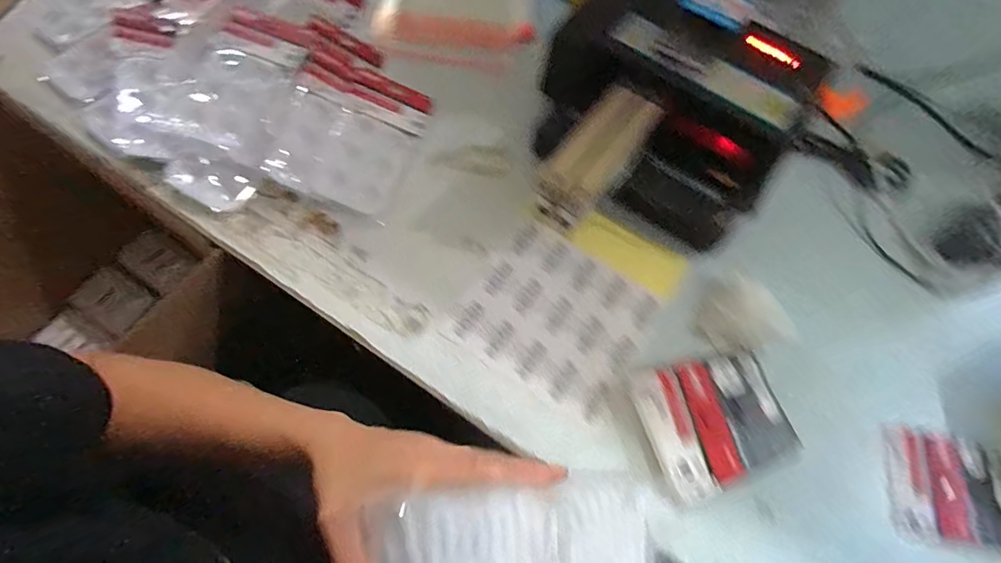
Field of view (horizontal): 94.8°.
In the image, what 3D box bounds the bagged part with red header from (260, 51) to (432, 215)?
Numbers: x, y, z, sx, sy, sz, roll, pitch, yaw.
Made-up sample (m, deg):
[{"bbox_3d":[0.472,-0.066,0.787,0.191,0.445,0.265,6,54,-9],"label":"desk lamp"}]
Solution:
[{"bbox_3d":[-0.184,-0.181,0.566,0.151,0.020,0.192,22,69,-13],"label":"bagged part with red header"}]

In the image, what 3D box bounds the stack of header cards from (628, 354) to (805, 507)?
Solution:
[{"bbox_3d":[0.215,0.139,0.465,0.140,0.031,0.121,-16,70,-12],"label":"stack of header cards"}]

